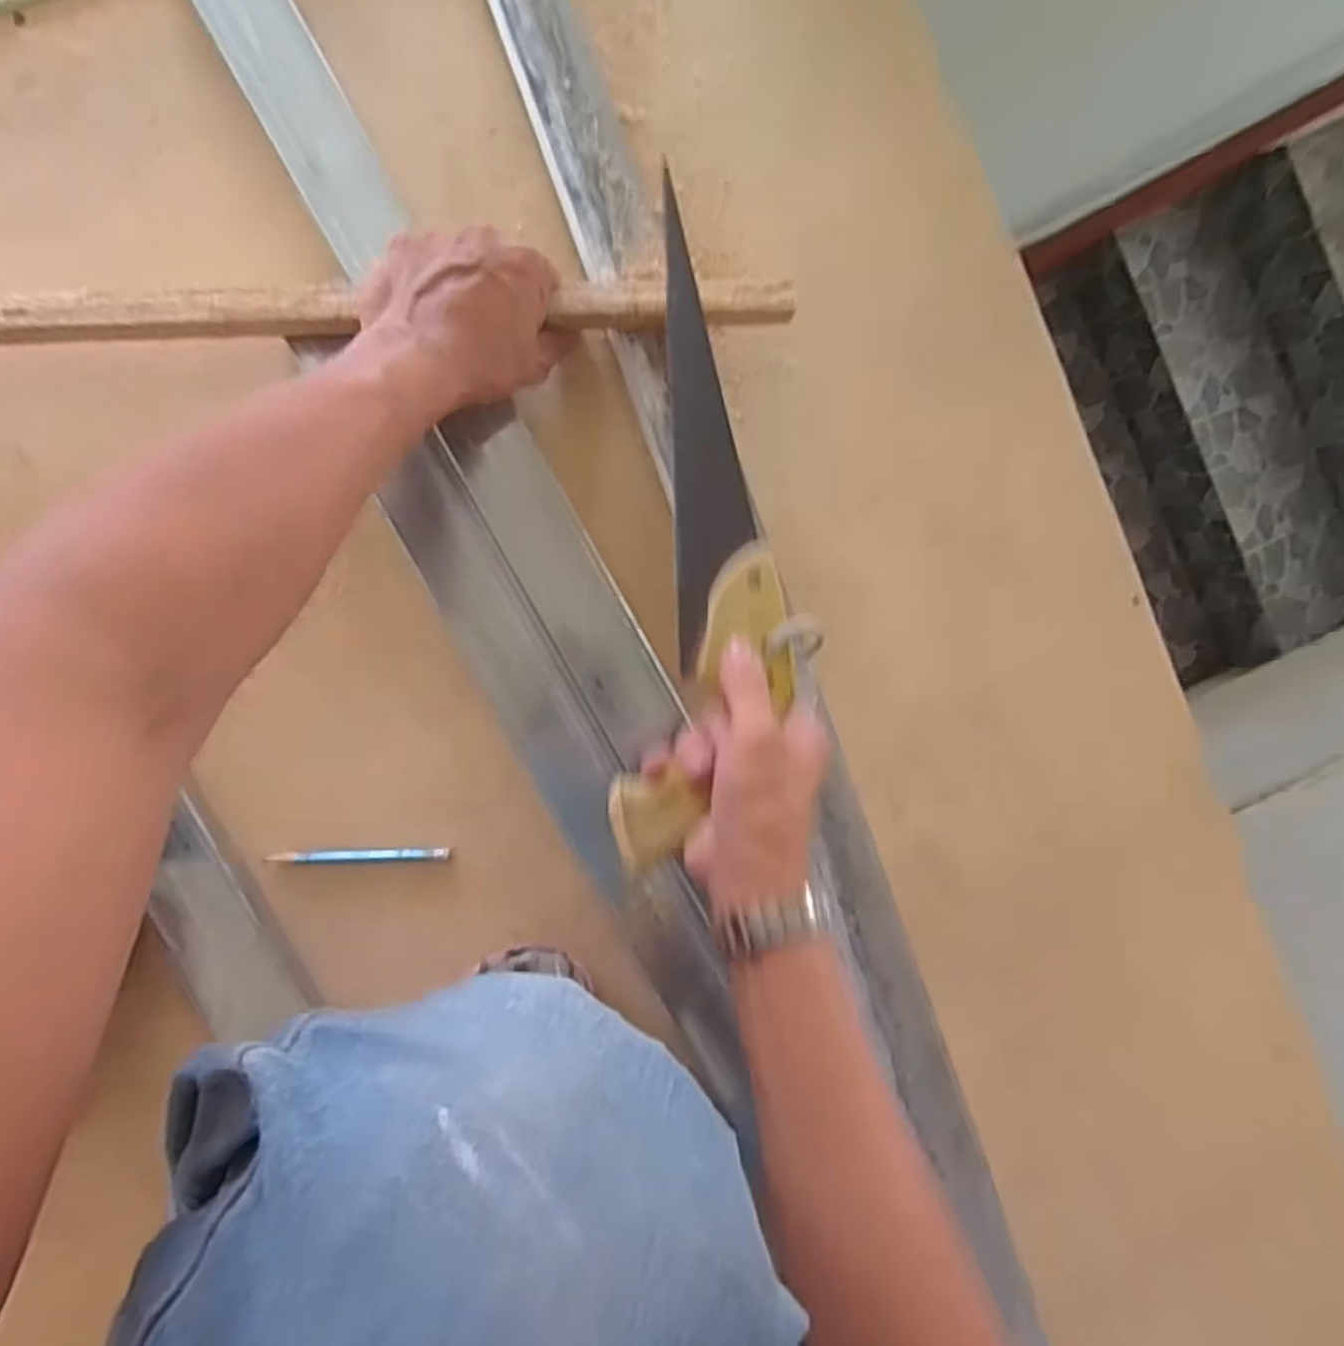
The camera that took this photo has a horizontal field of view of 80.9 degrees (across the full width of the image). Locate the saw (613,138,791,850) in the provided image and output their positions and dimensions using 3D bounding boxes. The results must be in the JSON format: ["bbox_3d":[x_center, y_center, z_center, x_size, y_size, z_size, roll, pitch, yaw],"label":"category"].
[{"bbox_3d":[0.023,-0.083,0.445,0.092,0.018,0.369,3,83,-10],"label":"saw"}]

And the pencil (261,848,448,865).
[{"bbox_3d":[-0.190,0.112,0.484,0.104,0.006,0.009,1,90,-8],"label":"pencil"}]

